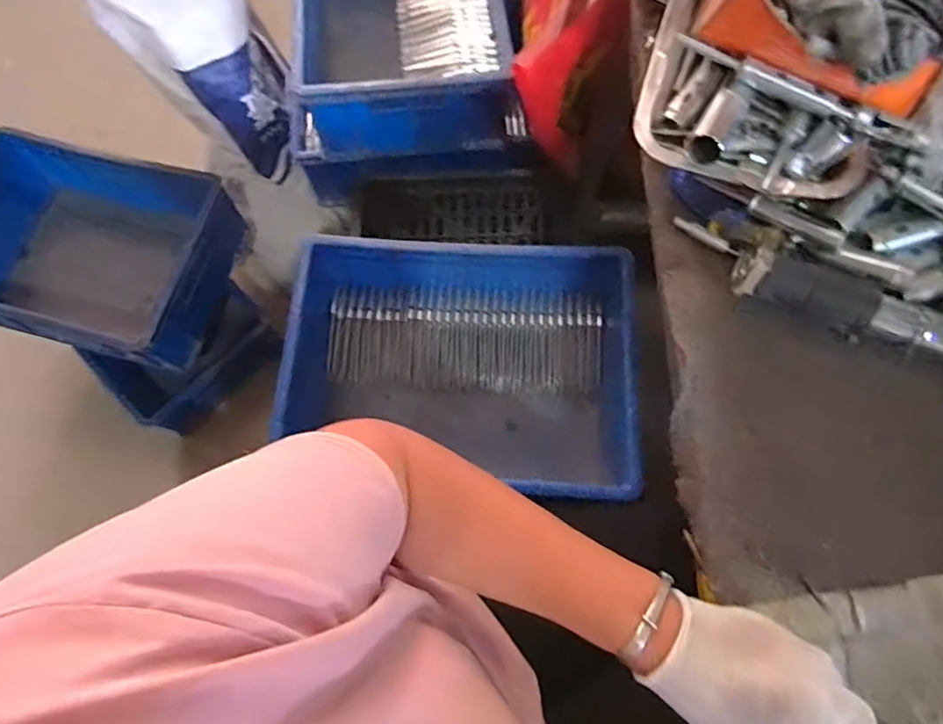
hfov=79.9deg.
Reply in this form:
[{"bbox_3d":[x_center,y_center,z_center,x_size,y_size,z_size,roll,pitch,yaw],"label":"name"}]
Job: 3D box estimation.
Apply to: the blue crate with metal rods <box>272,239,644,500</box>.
[{"bbox_3d":[-0.010,0.001,0.715,0.410,0.161,0.318,5,71,3],"label":"blue crate with metal rods"}]

